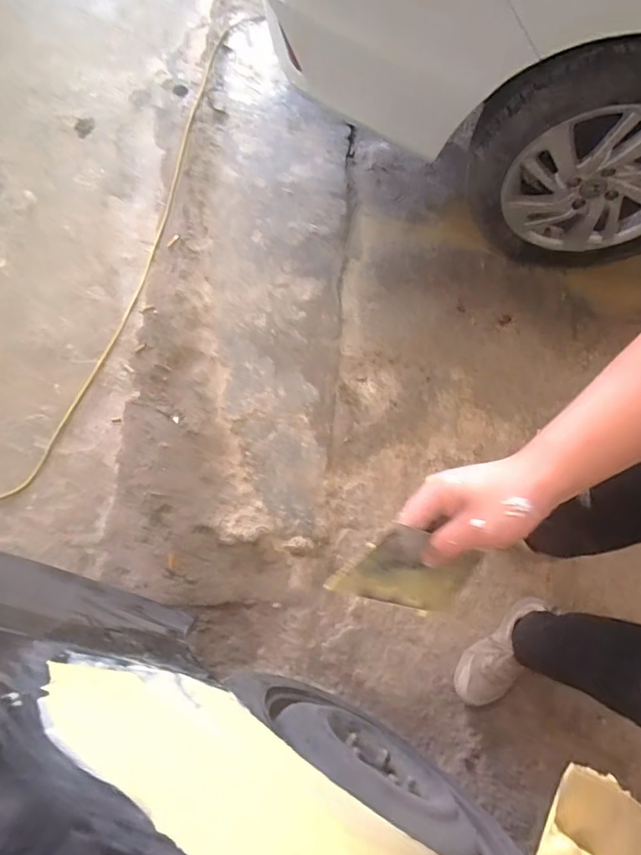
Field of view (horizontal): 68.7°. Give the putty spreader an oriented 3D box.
[{"bbox_3d":[0.079,0.125,0.407,0.138,0.008,0.074,25,103,-33],"label":"putty spreader"}]

